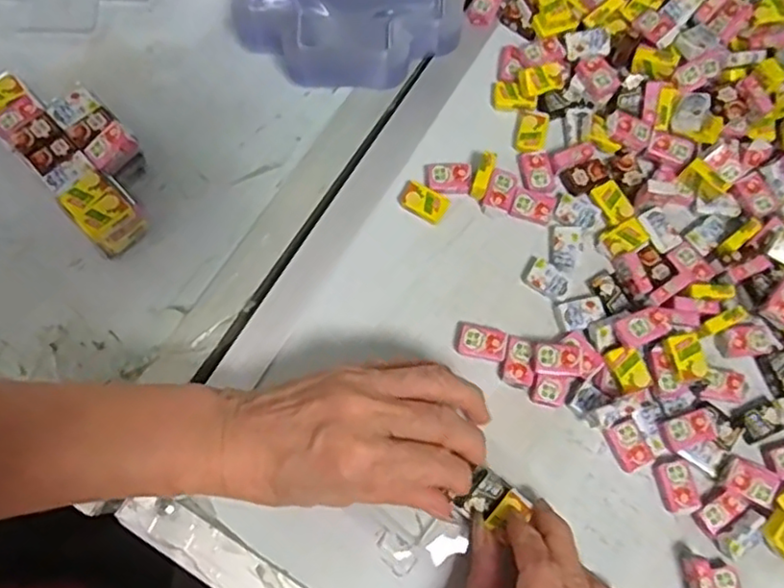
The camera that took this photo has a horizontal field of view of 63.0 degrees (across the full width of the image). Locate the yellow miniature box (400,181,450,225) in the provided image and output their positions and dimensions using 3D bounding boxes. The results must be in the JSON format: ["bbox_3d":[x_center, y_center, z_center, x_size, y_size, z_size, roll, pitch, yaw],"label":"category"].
[{"bbox_3d":[0.019,-0.054,0.382,0.029,0.010,0.018,27,76,7],"label":"yellow miniature box"}]

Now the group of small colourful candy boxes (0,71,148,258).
[{"bbox_3d":[-0.179,-0.080,0.371,0.053,0.039,0.114,-43,79,-11],"label":"group of small colourful candy boxes"}]

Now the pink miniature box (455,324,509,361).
[{"bbox_3d":[0.051,0.028,0.365,0.027,0.014,0.018,12,75,3],"label":"pink miniature box"}]

